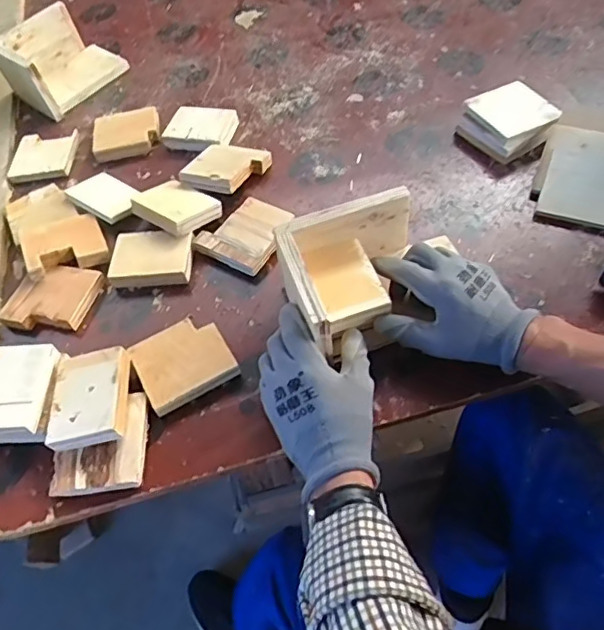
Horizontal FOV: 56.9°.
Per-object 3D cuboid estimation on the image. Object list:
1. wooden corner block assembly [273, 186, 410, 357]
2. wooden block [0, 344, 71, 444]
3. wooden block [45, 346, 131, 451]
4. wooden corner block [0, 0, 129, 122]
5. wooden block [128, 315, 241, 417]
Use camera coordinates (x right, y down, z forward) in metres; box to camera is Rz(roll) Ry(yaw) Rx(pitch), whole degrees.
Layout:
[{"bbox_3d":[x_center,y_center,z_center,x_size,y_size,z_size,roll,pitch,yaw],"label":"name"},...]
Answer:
[{"bbox_3d":[0.055,-0.041,0.542,0.146,0.071,0.123,-16,54,-7],"label":"wooden corner block assembly"},{"bbox_3d":[-0.282,0.077,0.554,0.075,0.035,0.094,-2,54,4],"label":"wooden block"},{"bbox_3d":[-0.206,0.079,0.539,0.068,0.025,0.091,-7,54,0],"label":"wooden block"},{"bbox_3d":[-0.385,-0.408,0.891,0.120,0.090,0.163,32,63,25],"label":"wooden corner block"},{"bbox_3d":[-0.122,0.046,0.572,0.091,0.016,0.085,-27,56,-14],"label":"wooden block"}]

